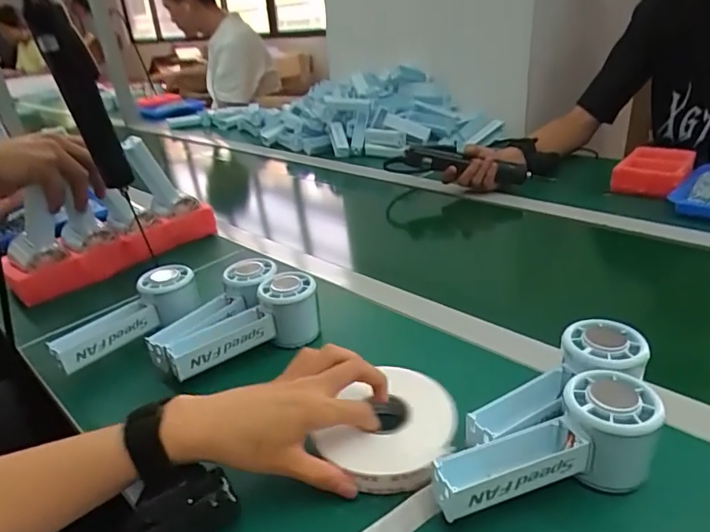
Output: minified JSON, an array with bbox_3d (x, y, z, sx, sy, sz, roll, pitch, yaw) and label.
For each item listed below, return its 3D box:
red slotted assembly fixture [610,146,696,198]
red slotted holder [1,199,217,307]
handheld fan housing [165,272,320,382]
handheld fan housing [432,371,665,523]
[{"bbox_3d":[0.489,-0.154,0.820,0.095,0.050,0.135,20,35,40],"label":"red slotted assembly fixture"},{"bbox_3d":[-0.319,-0.022,0.698,0.068,0.047,0.274,20,35,40],"label":"red slotted holder"},{"bbox_3d":[-0.108,0.058,0.486,0.142,0.059,0.051,-20,30,-29],"label":"handheld fan housing"},{"bbox_3d":[0.124,0.122,0.318,0.147,0.061,0.055,-14,28,-18],"label":"handheld fan housing"}]

